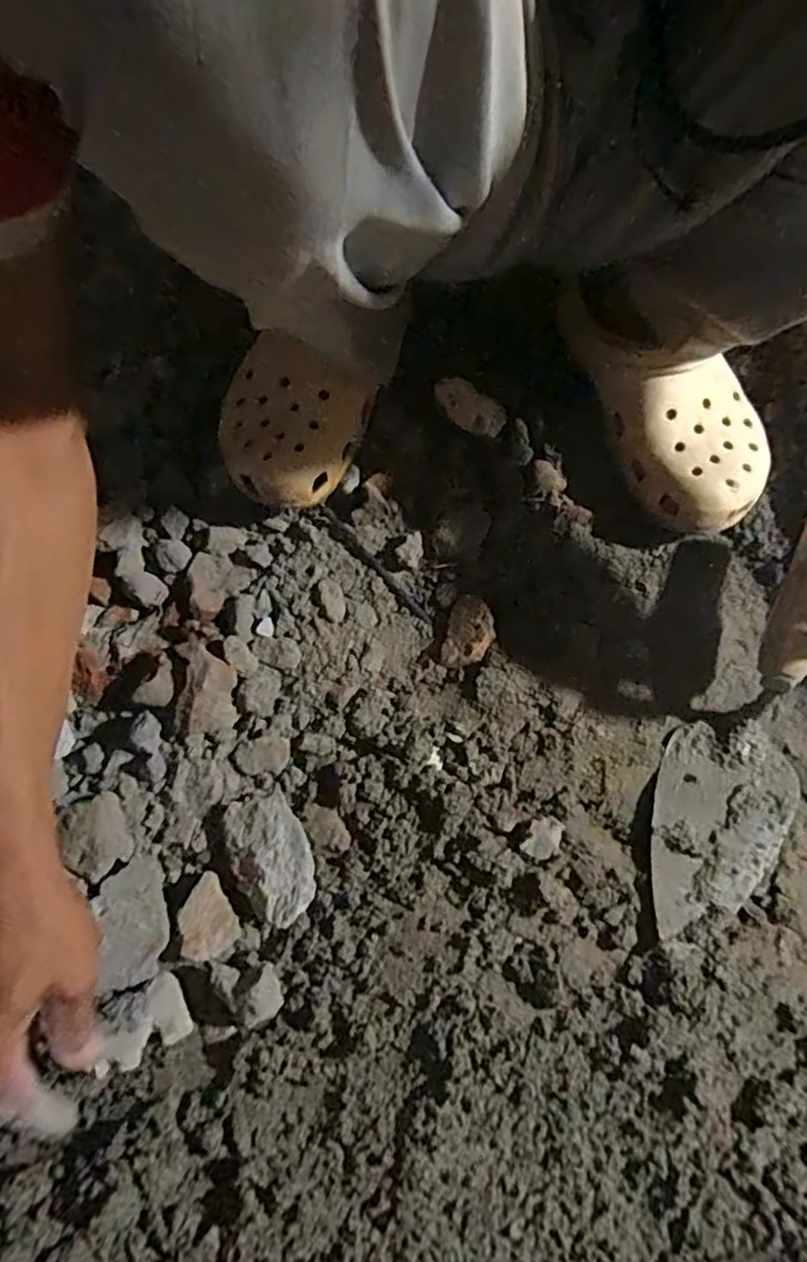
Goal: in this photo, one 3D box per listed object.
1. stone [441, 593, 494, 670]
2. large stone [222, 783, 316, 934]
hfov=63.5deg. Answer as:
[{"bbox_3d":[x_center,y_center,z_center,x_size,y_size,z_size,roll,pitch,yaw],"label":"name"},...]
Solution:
[{"bbox_3d":[0.048,-0.001,0.481,0.034,0.018,0.053,13,72,4],"label":"stone"},{"bbox_3d":[-0.088,0.151,0.436,0.050,0.021,0.082,-27,74,-9],"label":"large stone"}]

